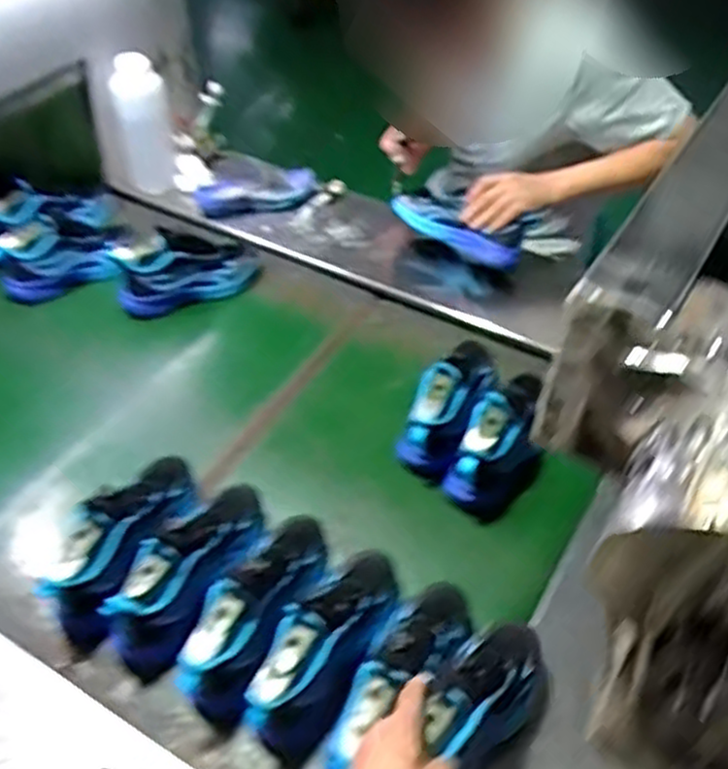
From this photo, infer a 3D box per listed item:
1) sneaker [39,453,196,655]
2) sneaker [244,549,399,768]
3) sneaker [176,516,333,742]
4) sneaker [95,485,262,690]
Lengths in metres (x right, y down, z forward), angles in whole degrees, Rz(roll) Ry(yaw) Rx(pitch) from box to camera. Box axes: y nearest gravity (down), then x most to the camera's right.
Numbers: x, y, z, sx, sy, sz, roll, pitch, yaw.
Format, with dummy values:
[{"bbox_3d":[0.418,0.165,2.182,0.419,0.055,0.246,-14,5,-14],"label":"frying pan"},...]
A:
[{"bbox_3d":[-0.295,0.189,0.981,0.094,0.127,0.259,24,51,21],"label":"sneaker"},{"bbox_3d":[-0.038,0.283,0.890,0.091,0.135,0.259,23,50,20],"label":"sneaker"},{"bbox_3d":[-0.122,0.252,0.926,0.091,0.122,0.272,18,49,16],"label":"sneaker"},{"bbox_3d":[-0.210,0.213,0.963,0.091,0.140,0.267,24,50,21],"label":"sneaker"}]

